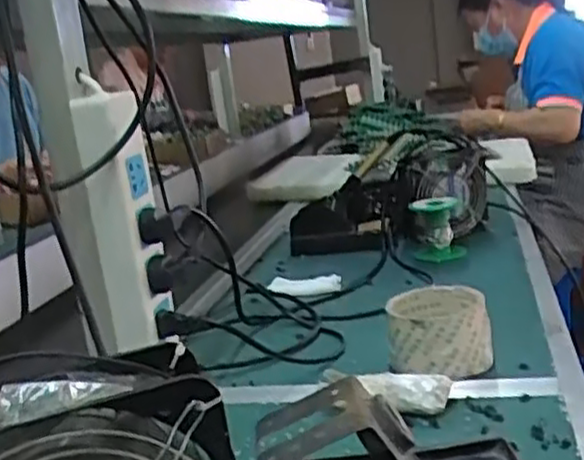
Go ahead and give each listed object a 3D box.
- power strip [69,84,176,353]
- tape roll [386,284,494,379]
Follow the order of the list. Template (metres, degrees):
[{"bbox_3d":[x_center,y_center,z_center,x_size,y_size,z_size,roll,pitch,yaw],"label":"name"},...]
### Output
[{"bbox_3d":[-0.136,-0.002,0.606,0.057,0.210,0.043,-10,14,-14],"label":"power strip"},{"bbox_3d":[0.125,0.087,0.632,0.084,0.057,0.088,-5,13,10],"label":"tape roll"}]

